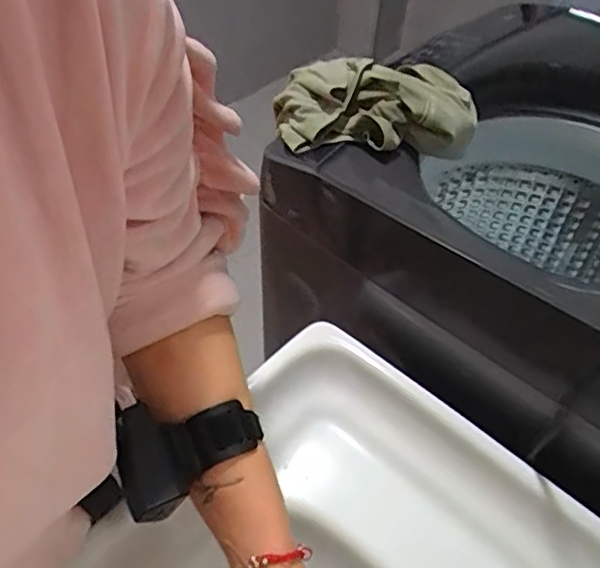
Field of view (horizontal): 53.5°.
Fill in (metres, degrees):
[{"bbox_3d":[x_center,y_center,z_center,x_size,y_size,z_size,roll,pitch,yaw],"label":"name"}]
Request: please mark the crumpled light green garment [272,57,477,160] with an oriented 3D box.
[{"bbox_3d":[0.085,-0.208,0.661,0.221,0.058,0.164,4,50,0],"label":"crumpled light green garment"}]

